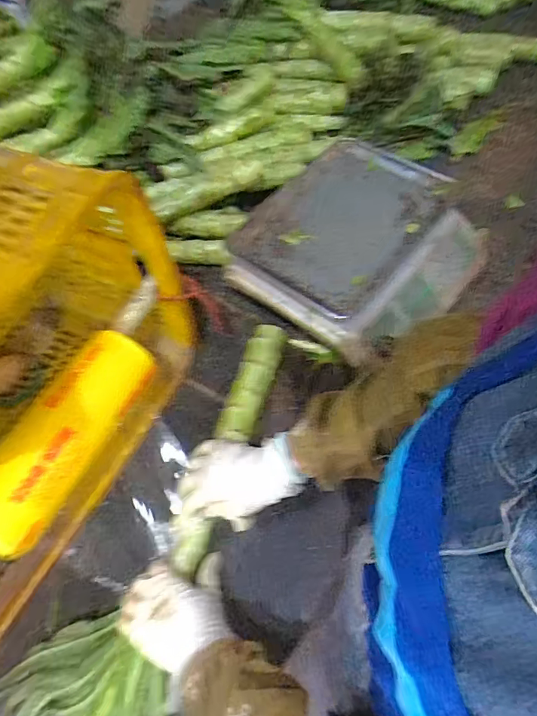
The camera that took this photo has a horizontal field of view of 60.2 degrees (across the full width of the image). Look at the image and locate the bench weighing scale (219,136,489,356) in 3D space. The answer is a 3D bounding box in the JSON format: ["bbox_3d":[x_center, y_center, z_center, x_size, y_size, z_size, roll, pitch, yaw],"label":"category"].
[{"bbox_3d":[0.148,-0.185,0.744,0.350,0.092,0.316,-41,64,-19],"label":"bench weighing scale"}]

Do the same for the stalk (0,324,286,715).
[{"bbox_3d":[-0.120,0.187,0.584,0.179,0.053,0.580,16,62,14],"label":"stalk"}]

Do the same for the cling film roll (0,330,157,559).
[{"bbox_3d":[-0.241,0.084,0.545,0.071,0.062,0.276,20,62,16],"label":"cling film roll"}]

